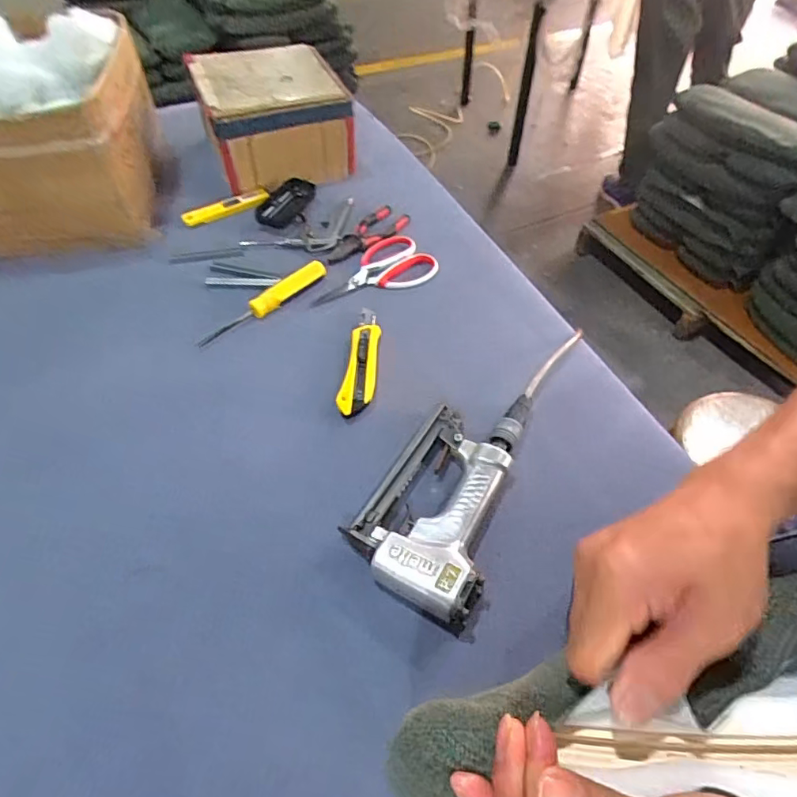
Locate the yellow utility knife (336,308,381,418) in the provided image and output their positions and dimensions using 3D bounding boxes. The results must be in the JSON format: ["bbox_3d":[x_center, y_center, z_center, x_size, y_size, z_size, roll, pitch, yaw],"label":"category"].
[{"bbox_3d":[-0.042,-0.047,0.624,0.037,0.018,0.168,6,55,3],"label":"yellow utility knife"}]

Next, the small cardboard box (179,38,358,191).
[{"bbox_3d":[-0.201,-0.462,0.856,0.228,0.119,0.218,-13,56,-11],"label":"small cardboard box"}]

